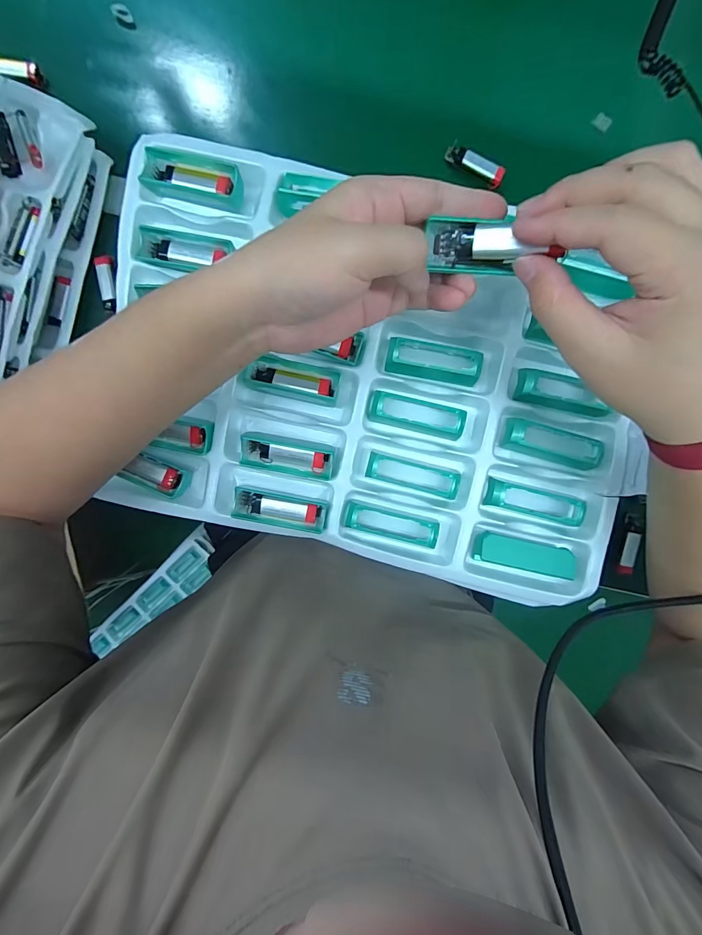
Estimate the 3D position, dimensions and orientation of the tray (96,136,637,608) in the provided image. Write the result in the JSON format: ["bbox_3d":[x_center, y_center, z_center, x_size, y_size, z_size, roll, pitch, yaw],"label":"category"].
[{"bbox_3d":[0.016,-0.077,0.332,0.458,0.042,0.309,13,94,0],"label":"tray"}]

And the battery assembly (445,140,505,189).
[{"bbox_3d":[0.135,-0.330,0.422,0.067,0.007,0.021,32,93,-1],"label":"battery assembly"}]

